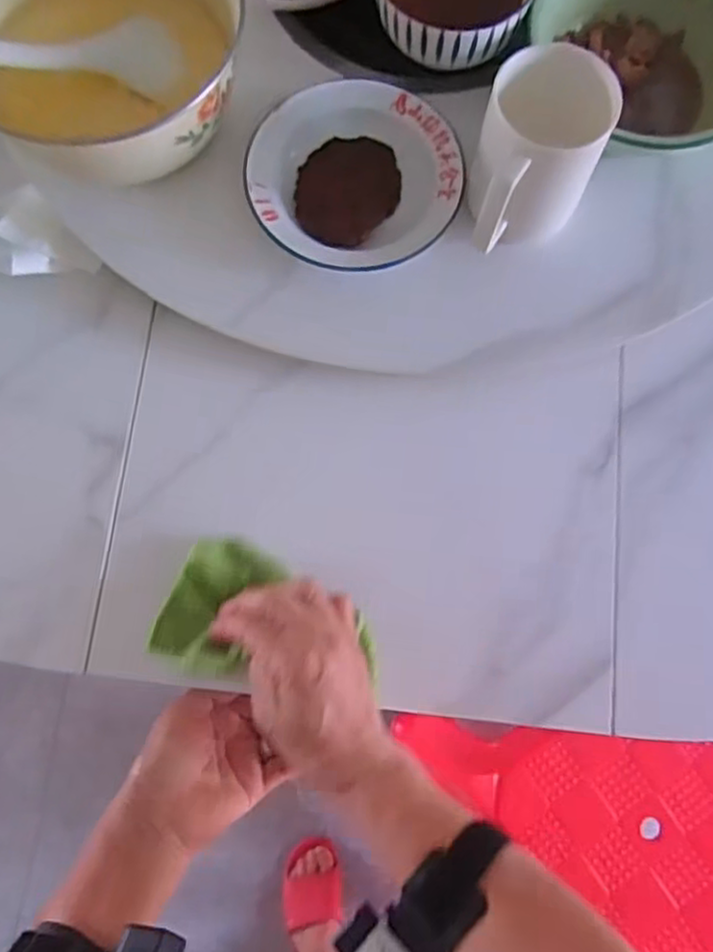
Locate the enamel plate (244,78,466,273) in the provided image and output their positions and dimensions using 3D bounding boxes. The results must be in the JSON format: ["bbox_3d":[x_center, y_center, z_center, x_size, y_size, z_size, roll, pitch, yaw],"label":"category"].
[{"bbox_3d":[0.000,-0.221,0.498,0.151,0.019,0.144,0,76,-1],"label":"enamel plate"}]

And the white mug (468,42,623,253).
[{"bbox_3d":[0.113,-0.198,0.442,0.077,0.103,0.103,25,76,5],"label":"white mug"}]

